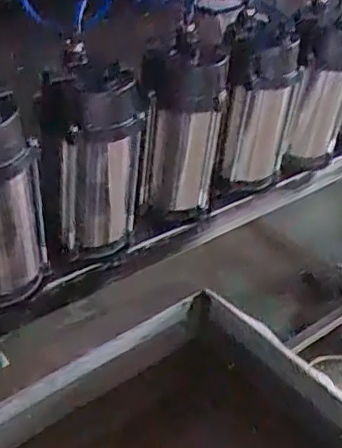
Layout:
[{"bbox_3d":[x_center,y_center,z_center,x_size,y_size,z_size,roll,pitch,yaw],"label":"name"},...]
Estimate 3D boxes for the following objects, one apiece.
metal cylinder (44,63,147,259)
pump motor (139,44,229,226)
[{"bbox_3d":[-0.101,-0.080,0.829,0.117,0.241,0.099,1,37,-7],"label":"metal cylinder"},{"bbox_3d":[0.015,-0.121,0.909,0.104,0.247,0.093,10,37,6],"label":"pump motor"}]

